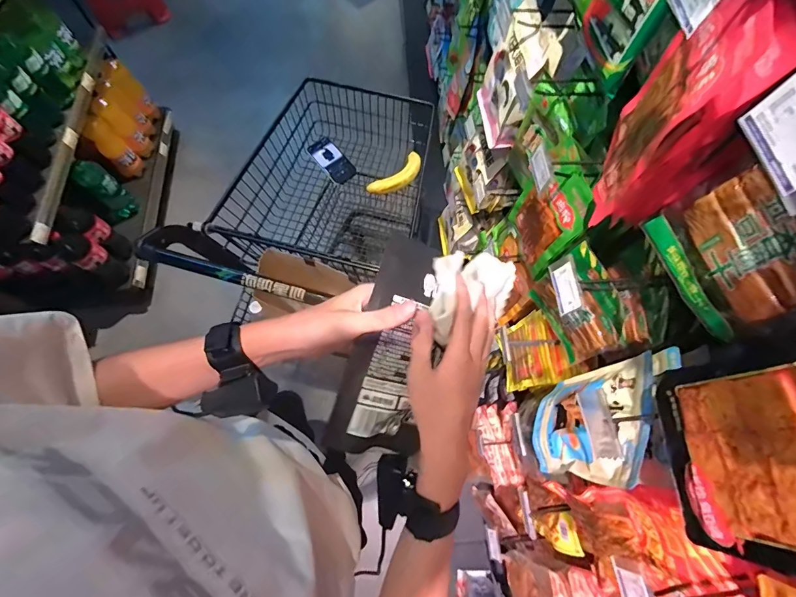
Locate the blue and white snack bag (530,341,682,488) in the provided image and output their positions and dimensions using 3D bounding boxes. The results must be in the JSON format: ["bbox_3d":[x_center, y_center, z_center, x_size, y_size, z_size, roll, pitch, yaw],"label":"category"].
[{"bbox_3d":[0.312,0.180,0.598,0.071,0.238,0.201,31,72,10],"label":"blue and white snack bag"}]

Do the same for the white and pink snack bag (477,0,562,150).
[{"bbox_3d":[0.257,-0.484,0.833,0.085,0.239,0.173,0,70,-1],"label":"white and pink snack bag"}]

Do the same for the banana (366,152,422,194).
[{"bbox_3d":[0.002,-0.341,1.047,0.183,0.031,0.066,-39,75,-14],"label":"banana"}]

